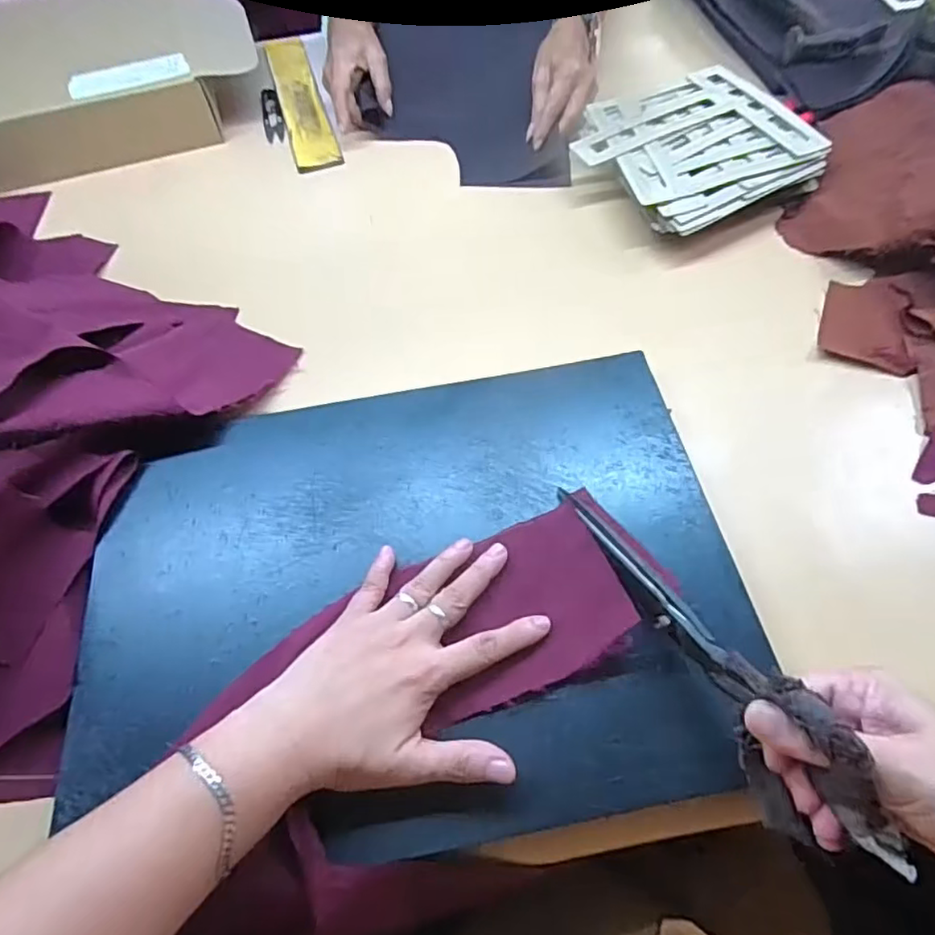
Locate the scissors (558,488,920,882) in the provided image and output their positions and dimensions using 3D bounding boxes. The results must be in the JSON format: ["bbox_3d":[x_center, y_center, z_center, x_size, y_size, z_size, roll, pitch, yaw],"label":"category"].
[{"bbox_3d":[0.119,0.089,0.320,0.032,0.074,0.237,-26,45,-11],"label":"scissors"}]

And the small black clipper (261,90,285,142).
[{"bbox_3d":[-0.222,-0.399,0.692,0.022,0.007,0.105,-14,60,-4],"label":"small black clipper"}]

